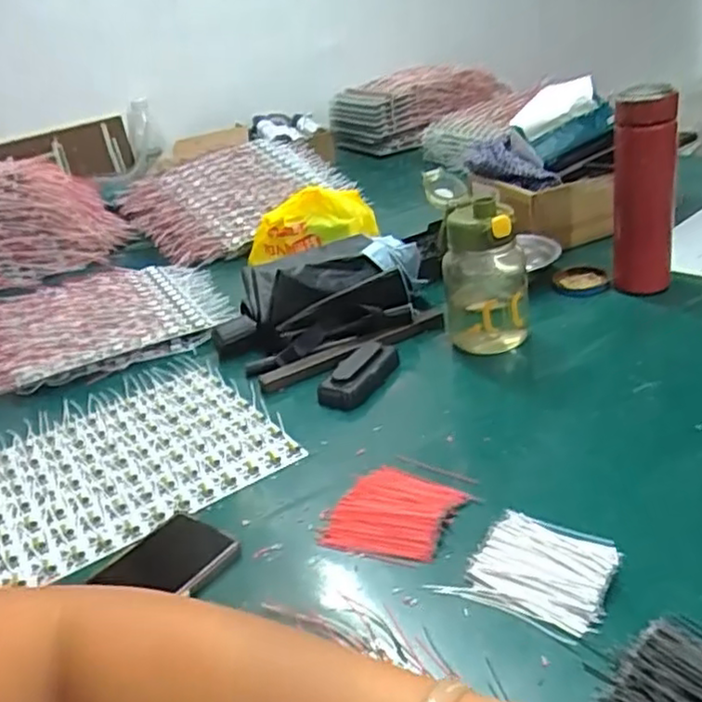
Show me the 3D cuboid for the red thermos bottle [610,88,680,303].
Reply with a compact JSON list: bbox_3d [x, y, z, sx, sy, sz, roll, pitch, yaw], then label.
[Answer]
[{"bbox_3d":[0.324,-0.167,0.753,0.066,0.237,0.060,8,31,27],"label":"red thermos bottle"}]

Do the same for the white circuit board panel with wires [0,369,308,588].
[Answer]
[{"bbox_3d":[-0.226,0.109,0.649,0.290,0.010,0.236,-23,31,-27],"label":"white circuit board panel with wires"}]

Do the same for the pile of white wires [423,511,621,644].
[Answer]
[{"bbox_3d":[0.126,0.146,0.463,0.097,0.010,0.087,13,34,34],"label":"pile of white wires"}]

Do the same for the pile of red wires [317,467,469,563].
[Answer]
[{"bbox_3d":[0.032,0.127,0.537,0.094,0.010,0.090,8,31,28],"label":"pile of red wires"}]

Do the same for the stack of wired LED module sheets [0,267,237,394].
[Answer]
[{"bbox_3d":[-0.372,-0.040,0.958,0.380,0.047,0.306,-14,28,-12],"label":"stack of wired LED module sheets"}]

